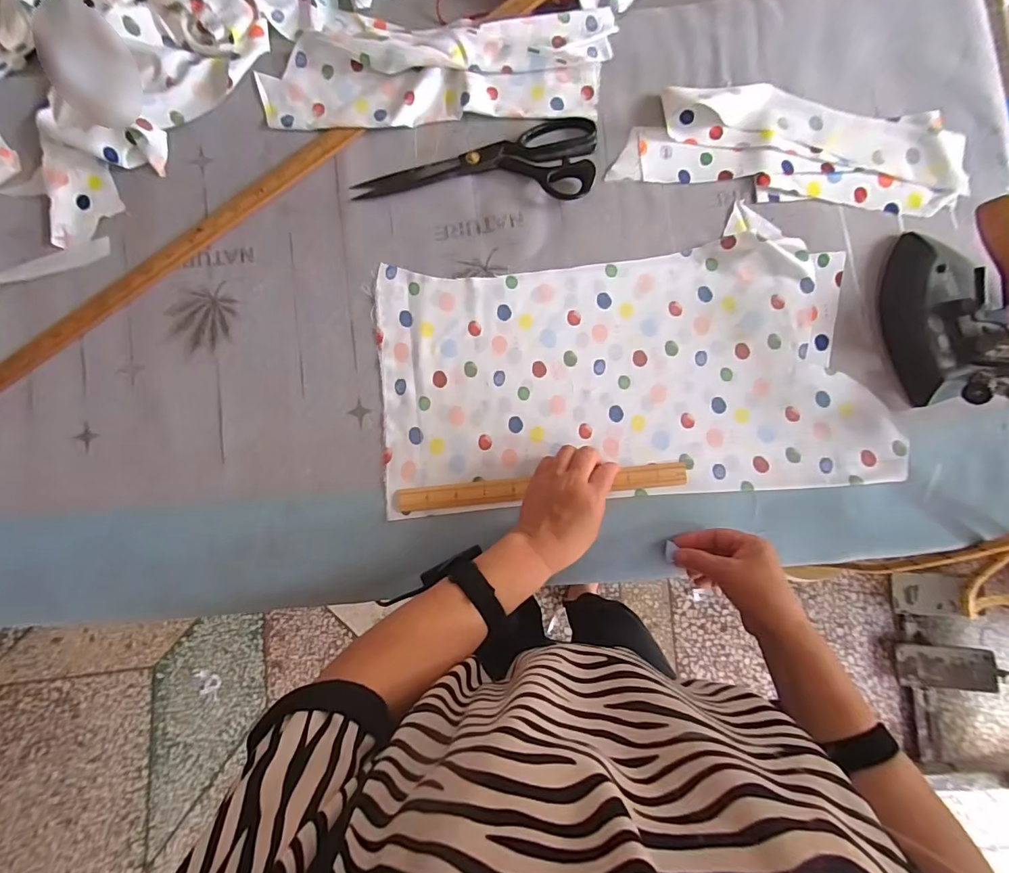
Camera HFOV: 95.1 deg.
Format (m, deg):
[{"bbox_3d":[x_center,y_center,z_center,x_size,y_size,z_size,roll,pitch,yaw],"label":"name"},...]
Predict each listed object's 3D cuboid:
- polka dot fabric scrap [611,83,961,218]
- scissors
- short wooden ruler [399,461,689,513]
[{"bbox_3d":[0.347,-0.352,0.551,0.403,0.028,0.127,6,86,2],"label":"polka dot fabric scrap"},{"bbox_3d":[-0.033,-0.334,0.561,0.291,0.019,0.101,-4,86,1],"label":"scissors"},{"bbox_3d":[0.043,0.059,0.539,0.334,0.007,0.029,-5,86,1],"label":"short wooden ruler"}]

